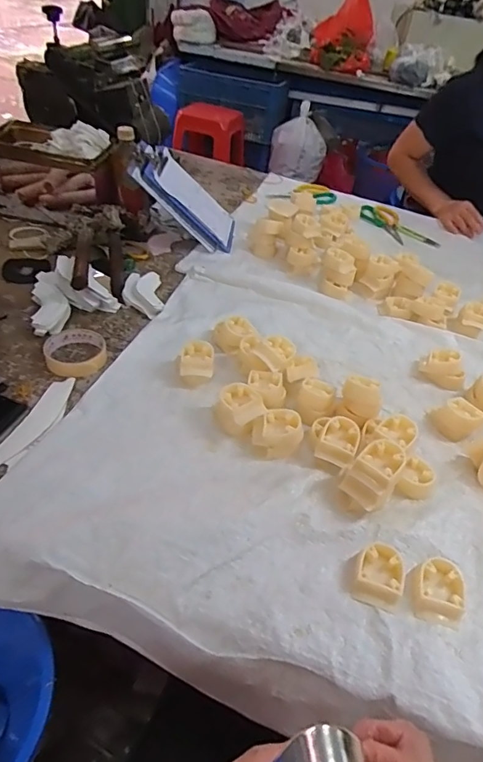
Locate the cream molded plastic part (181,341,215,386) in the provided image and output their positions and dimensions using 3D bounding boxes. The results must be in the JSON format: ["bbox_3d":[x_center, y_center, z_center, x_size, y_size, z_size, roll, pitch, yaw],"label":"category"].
[{"bbox_3d":[-0.063,-0.025,0.664,0.045,0.038,0.056,3,42,-5],"label":"cream molded plastic part"}]

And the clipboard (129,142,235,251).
[{"bbox_3d":[-0.111,-0.377,0.947,0.249,0.028,0.142,41,43,-21],"label":"clipboard"}]

